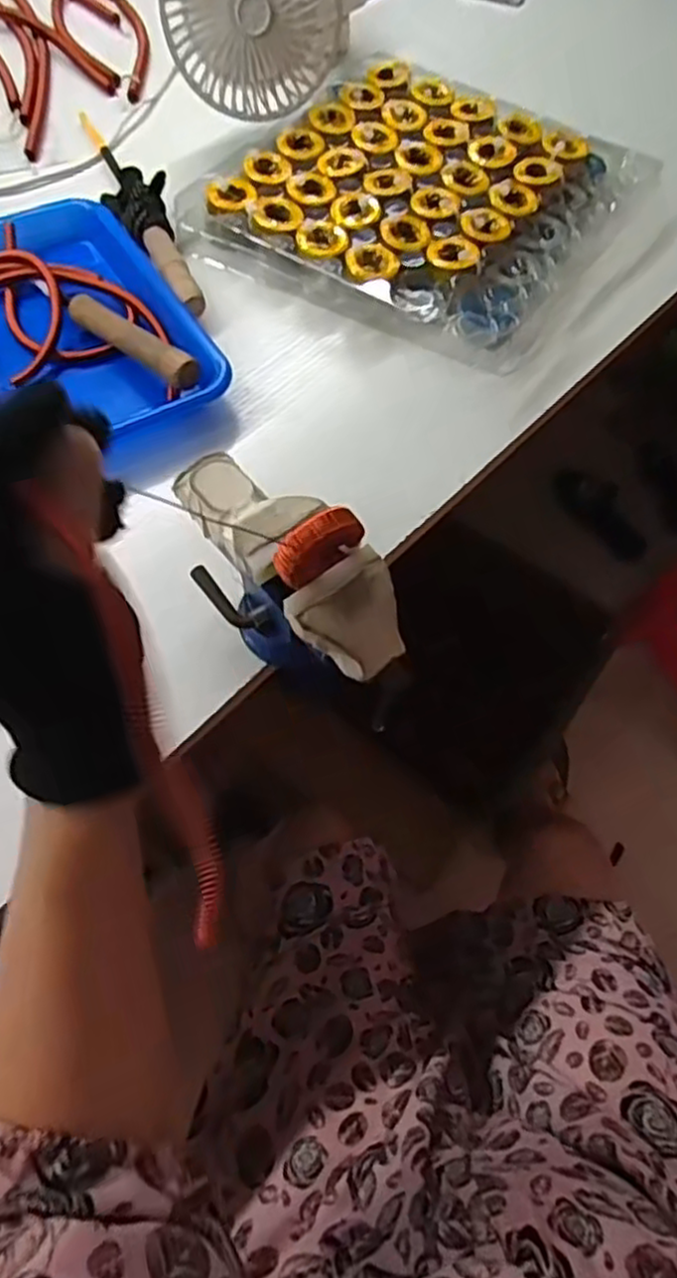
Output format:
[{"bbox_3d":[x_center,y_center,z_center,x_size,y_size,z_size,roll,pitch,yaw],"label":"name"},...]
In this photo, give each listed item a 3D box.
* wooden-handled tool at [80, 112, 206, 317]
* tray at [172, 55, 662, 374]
[{"bbox_3d":[-0.164,-0.359,0.576,0.044,0.035,0.289,-16,65,-11],"label":"wooden-handled tool"},{"bbox_3d":[0.072,-0.367,0.584,0.286,0.032,0.281,31,65,13],"label":"tray"}]

